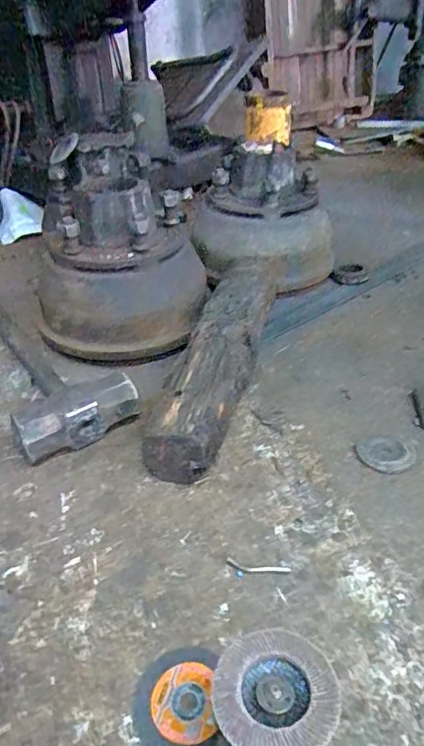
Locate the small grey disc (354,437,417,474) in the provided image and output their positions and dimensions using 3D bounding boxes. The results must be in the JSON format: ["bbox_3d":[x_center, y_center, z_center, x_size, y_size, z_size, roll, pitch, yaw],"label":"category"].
[{"bbox_3d":[0.243,0.110,0.728,0.077,0.005,0.066,-16,37,-17],"label":"small grey disc"}]

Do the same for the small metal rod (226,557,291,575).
[{"bbox_3d":[0.051,0.219,0.593,0.071,0.004,0.015,5,36,12],"label":"small metal rod"}]

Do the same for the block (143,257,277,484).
[{"bbox_3d":[0.022,-0.040,0.879,0.103,0.099,0.540,5,36,12],"label":"block"}]

